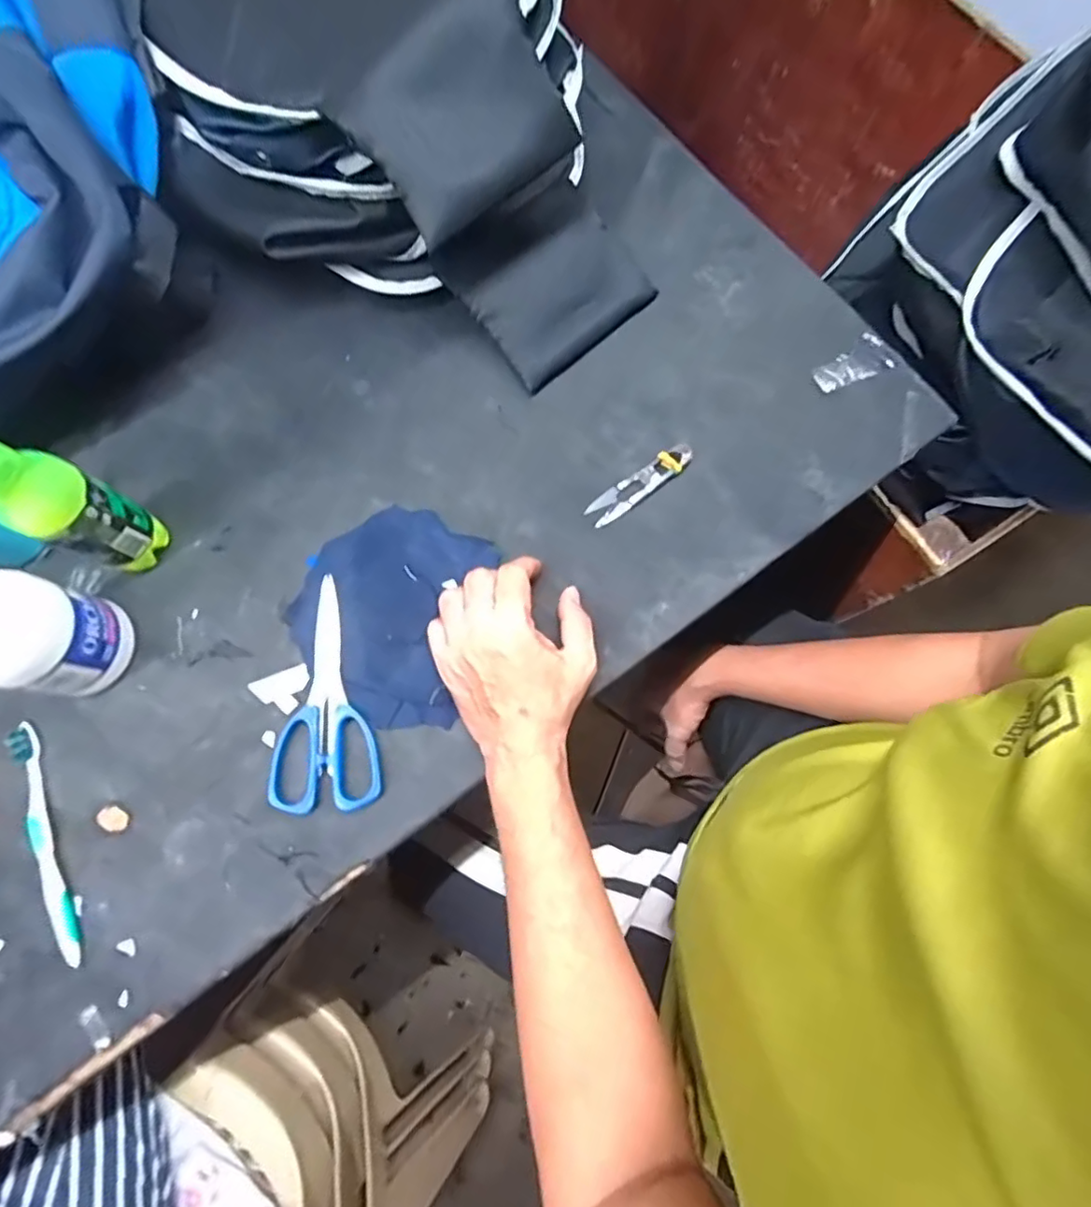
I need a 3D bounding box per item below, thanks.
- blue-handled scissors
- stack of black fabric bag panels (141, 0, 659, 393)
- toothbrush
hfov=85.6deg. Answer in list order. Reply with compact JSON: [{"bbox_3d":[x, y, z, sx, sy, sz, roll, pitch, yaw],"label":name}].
[{"bbox_3d":[-0.183,0.074,0.455,0.082,0.012,0.176,-16,77,-4],"label":"blue-handled scissors"},{"bbox_3d":[-0.150,-0.459,0.488,0.574,0.185,0.356,44,81,9],"label":"stack of black fabric bag panels"},{"bbox_3d":[-0.371,0.174,0.433,0.021,0.011,0.178,-23,78,-5],"label":"toothbrush"}]

